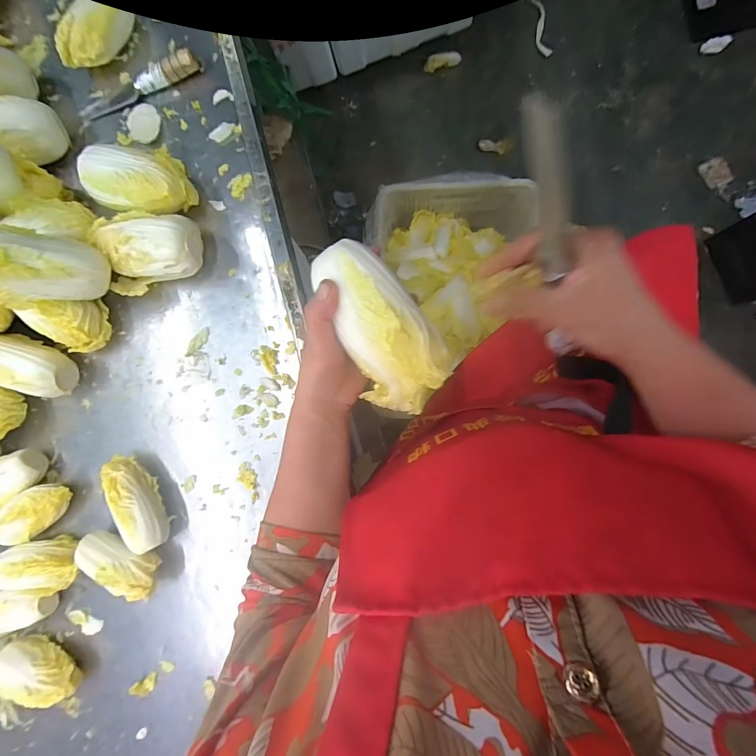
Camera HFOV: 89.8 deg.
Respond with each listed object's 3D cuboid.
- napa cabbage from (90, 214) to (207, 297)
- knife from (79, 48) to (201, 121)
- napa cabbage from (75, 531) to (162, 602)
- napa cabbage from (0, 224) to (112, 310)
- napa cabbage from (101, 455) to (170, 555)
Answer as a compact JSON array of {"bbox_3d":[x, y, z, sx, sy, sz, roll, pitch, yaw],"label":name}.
[{"bbox_3d":[-0.299,-0.158,0.496,0.128,0.067,0.086,-6,86,7],"label":"napa cabbage"},{"bbox_3d":[-0.340,-0.411,0.534,0.186,0.025,0.027,-19,85,6],"label":"knife"},{"bbox_3d":[-0.325,0.231,0.481,0.114,0.045,0.056,29,91,8],"label":"napa cabbage"},{"bbox_3d":[-0.405,-0.130,0.448,0.062,0.145,0.082,43,124,43],"label":"napa cabbage"},{"bbox_3d":[-0.307,0.156,0.484,0.053,0.049,0.125,-27,84,5],"label":"napa cabbage"}]

